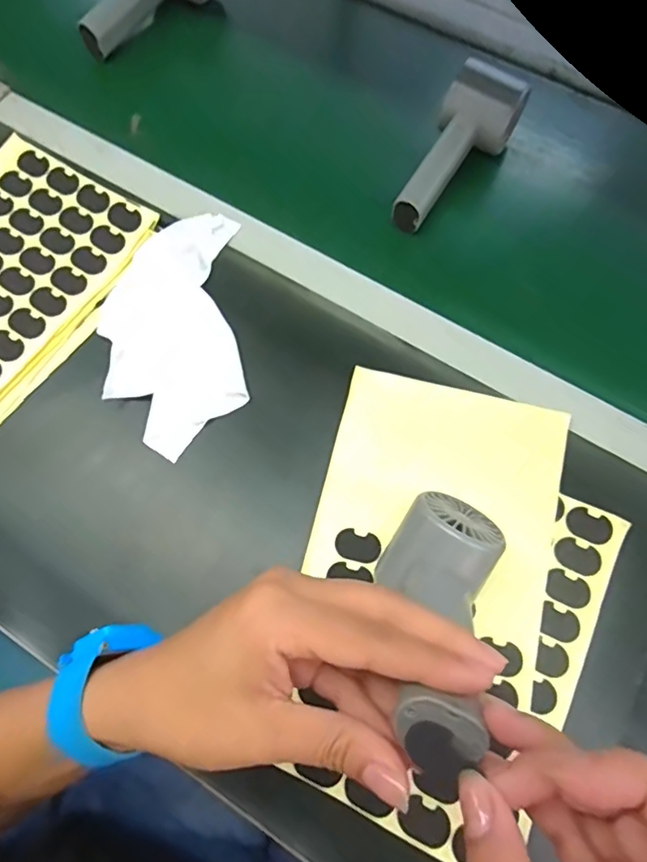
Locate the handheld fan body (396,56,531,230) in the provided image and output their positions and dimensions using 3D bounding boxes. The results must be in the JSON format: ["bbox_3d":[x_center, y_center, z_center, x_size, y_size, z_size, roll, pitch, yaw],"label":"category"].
[{"bbox_3d":[0.105,-0.219,0.440,0.055,0.055,0.146,28,70,8],"label":"handheld fan body"}]

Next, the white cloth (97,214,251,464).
[{"bbox_3d":[-0.110,-0.077,0.396,0.095,0.016,0.182,-6,69,-4],"label":"white cloth"}]

